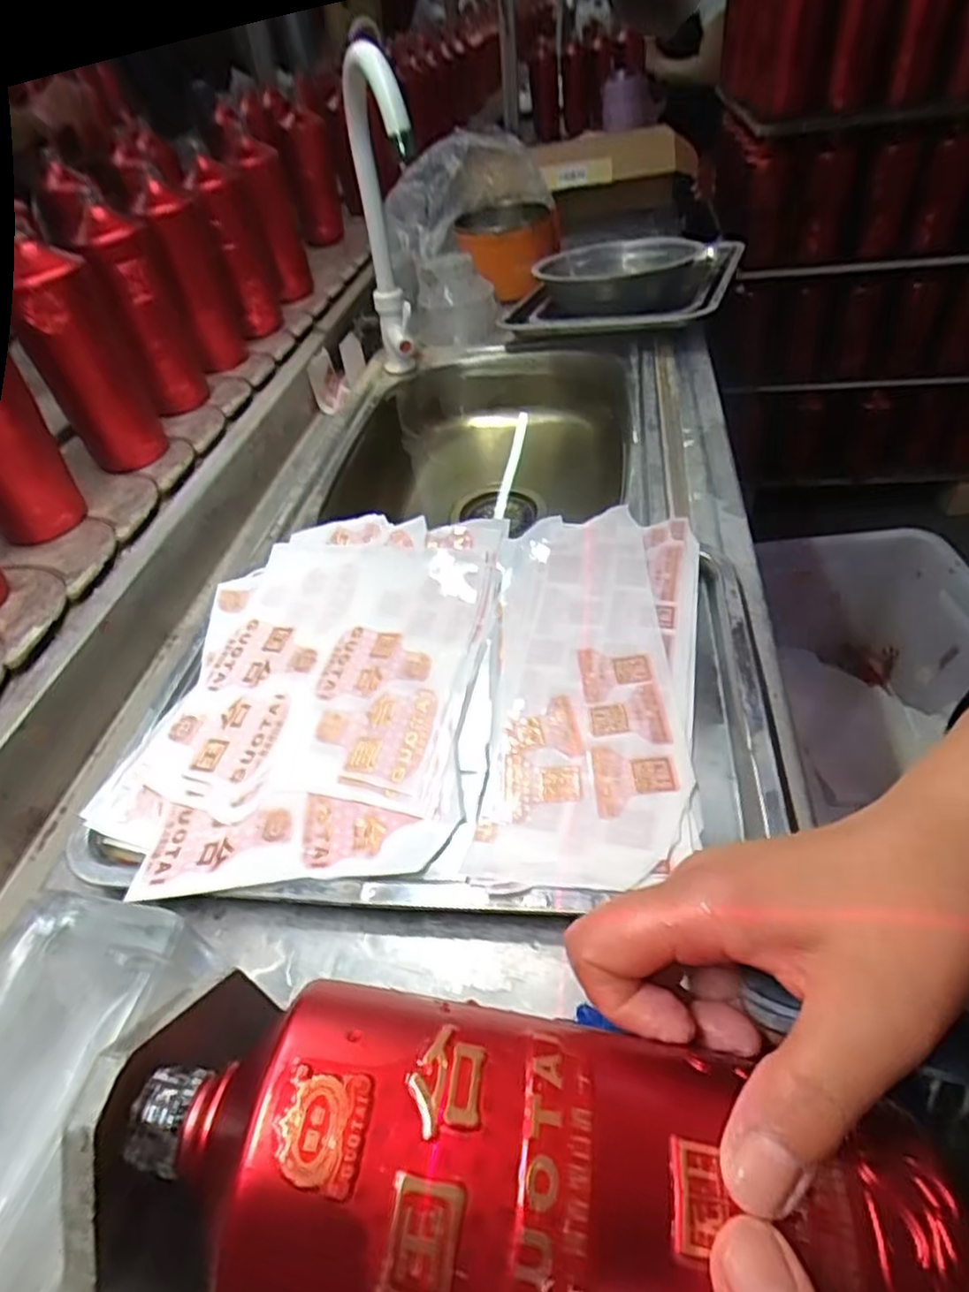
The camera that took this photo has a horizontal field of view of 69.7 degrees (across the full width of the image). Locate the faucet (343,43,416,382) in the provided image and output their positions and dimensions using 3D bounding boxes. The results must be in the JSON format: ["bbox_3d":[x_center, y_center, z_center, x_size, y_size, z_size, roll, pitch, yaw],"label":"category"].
[{"bbox_3d":[-0.104,-0.438,0.745,0.033,0.353,0.124,-17,70,-10],"label":"faucet"}]

